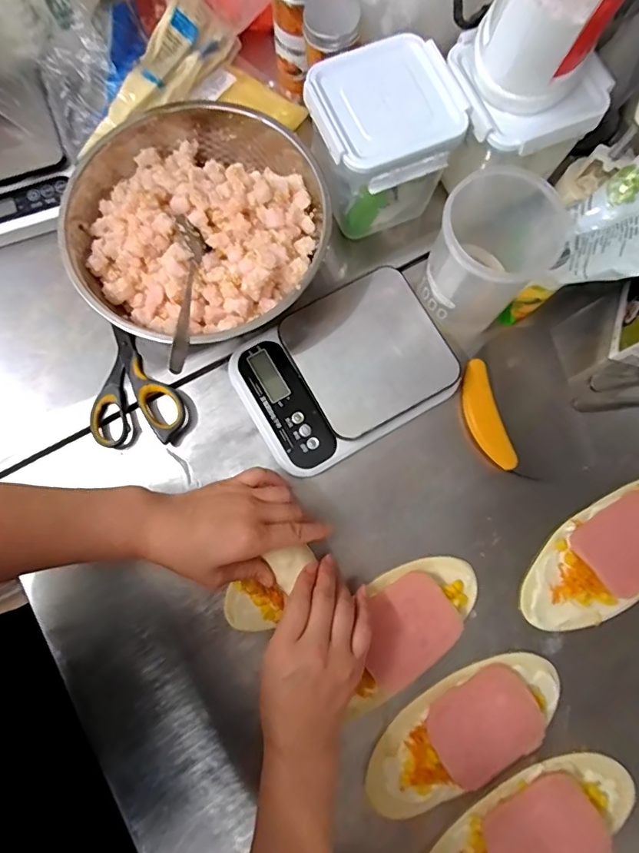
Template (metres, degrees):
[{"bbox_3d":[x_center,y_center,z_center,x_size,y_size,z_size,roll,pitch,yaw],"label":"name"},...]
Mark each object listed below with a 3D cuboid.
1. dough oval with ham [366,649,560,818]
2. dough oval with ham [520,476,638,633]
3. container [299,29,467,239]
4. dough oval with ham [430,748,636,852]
[{"bbox_3d":[0.127,0.267,0.424,0.191,0.022,0.079,-27,80,-6],"label":"dough oval with ham"},{"bbox_3d":[0.278,0.120,0.456,0.196,0.025,0.088,-37,81,-8],"label":"dough oval with ham"},{"bbox_3d":[0.056,-0.265,0.467,0.121,0.118,0.118,-26,80,-6],"label":"container"},{"bbox_3d":[0.176,0.352,0.408,0.203,0.019,0.081,-31,80,-7],"label":"dough oval with ham"}]

